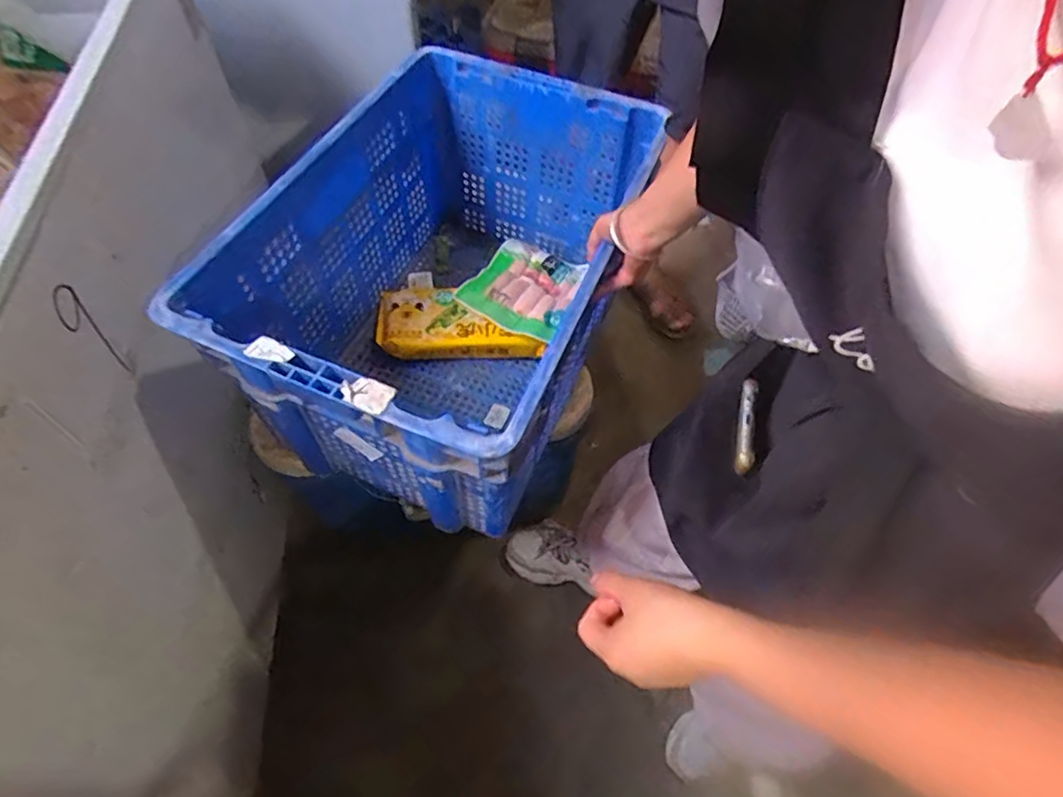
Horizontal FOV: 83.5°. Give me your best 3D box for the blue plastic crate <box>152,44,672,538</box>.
[{"bbox_3d":[-0.097,-0.143,0.817,0.386,0.320,0.579,19,57,11],"label":"blue plastic crate"}]

